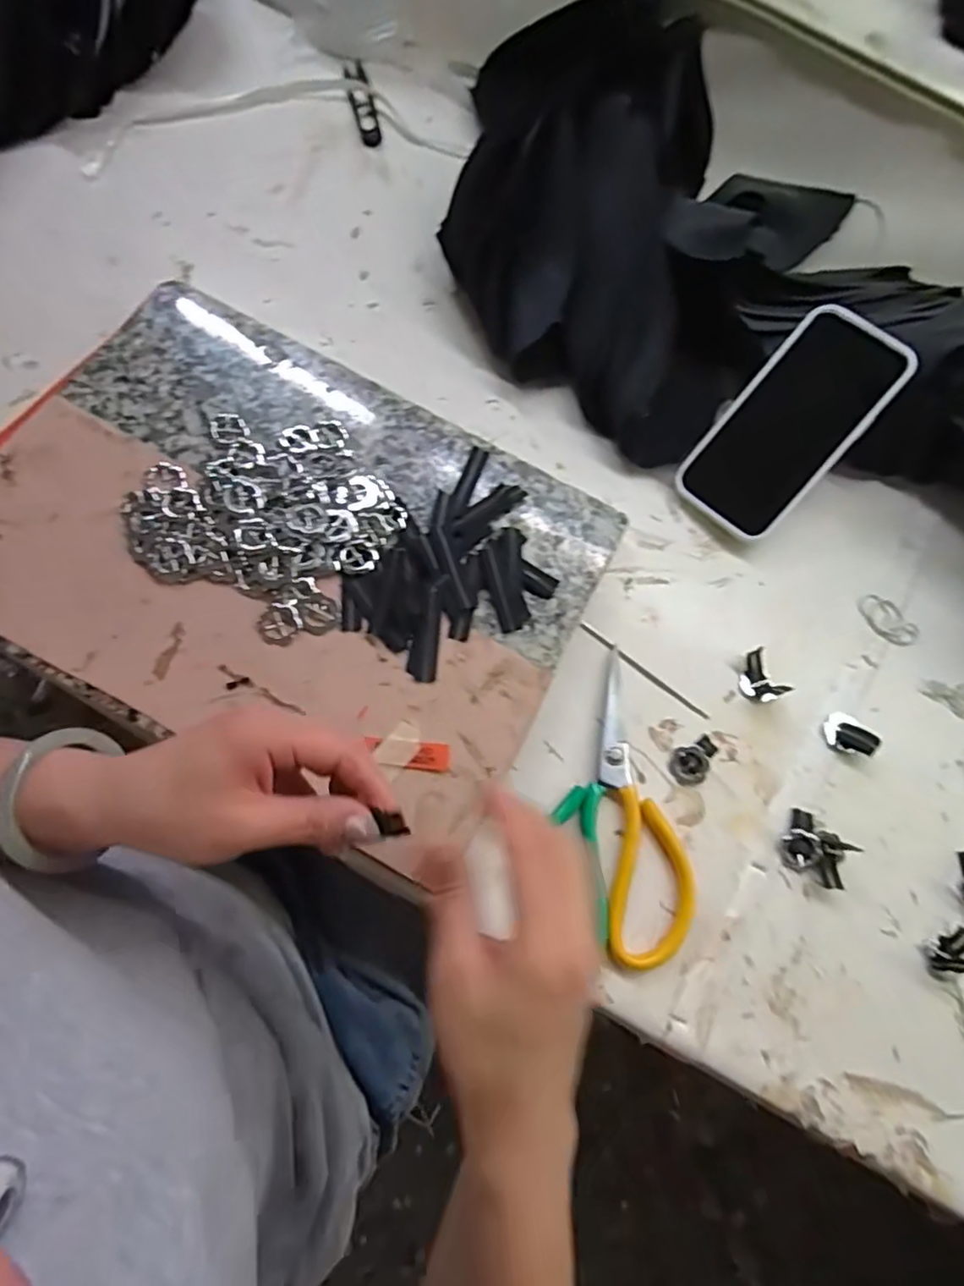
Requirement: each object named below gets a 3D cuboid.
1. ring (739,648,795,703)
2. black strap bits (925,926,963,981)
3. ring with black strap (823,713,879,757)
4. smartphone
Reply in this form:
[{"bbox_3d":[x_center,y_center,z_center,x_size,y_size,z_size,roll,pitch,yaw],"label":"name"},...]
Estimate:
[{"bbox_3d":[0.189,0.024,0.436,0.023,0.021,0.034,-24,76,-14],"label":"ring"},{"bbox_3d":[0.292,0.191,0.391,0.019,0.028,0.033,25,70,1],"label":"black strap bits"},{"bbox_3d":[0.252,0.062,0.434,0.032,0.013,0.024,34,71,5],"label":"ring with black strap"},{"bbox_3d":[0.223,-0.159,0.462,0.082,0.011,0.163,44,98,19],"label":"smartphone"}]

